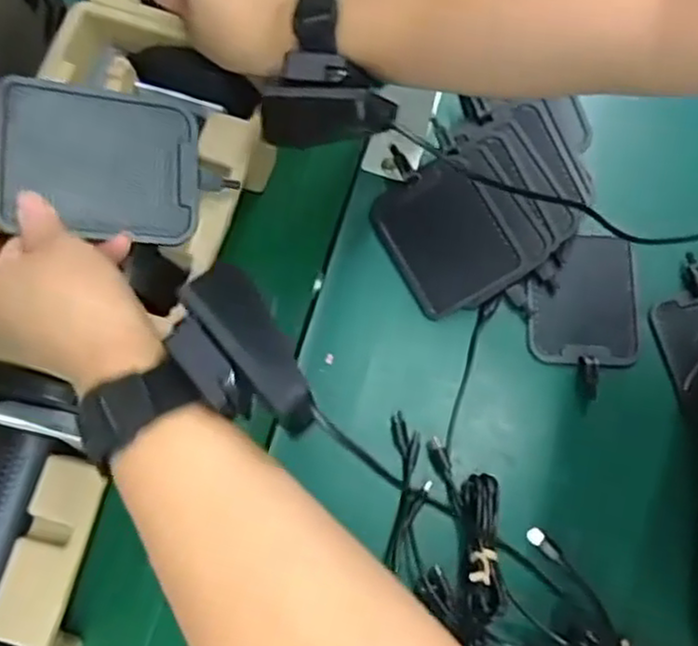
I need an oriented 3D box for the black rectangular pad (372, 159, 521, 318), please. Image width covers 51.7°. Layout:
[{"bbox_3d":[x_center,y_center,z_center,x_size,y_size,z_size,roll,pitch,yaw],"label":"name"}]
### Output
[{"bbox_3d":[0.066,-0.063,0.515,0.078,0.005,0.099,-32,78,6],"label":"black rectangular pad"}]

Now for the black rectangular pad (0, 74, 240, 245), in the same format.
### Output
[{"bbox_3d":[-0.122,-0.083,0.375,0.112,0.013,0.075,3,90,-23],"label":"black rectangular pad"}]

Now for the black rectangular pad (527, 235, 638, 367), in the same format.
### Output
[{"bbox_3d":[0.164,-0.017,0.510,0.074,0.007,0.091,2,75,1],"label":"black rectangular pad"}]

